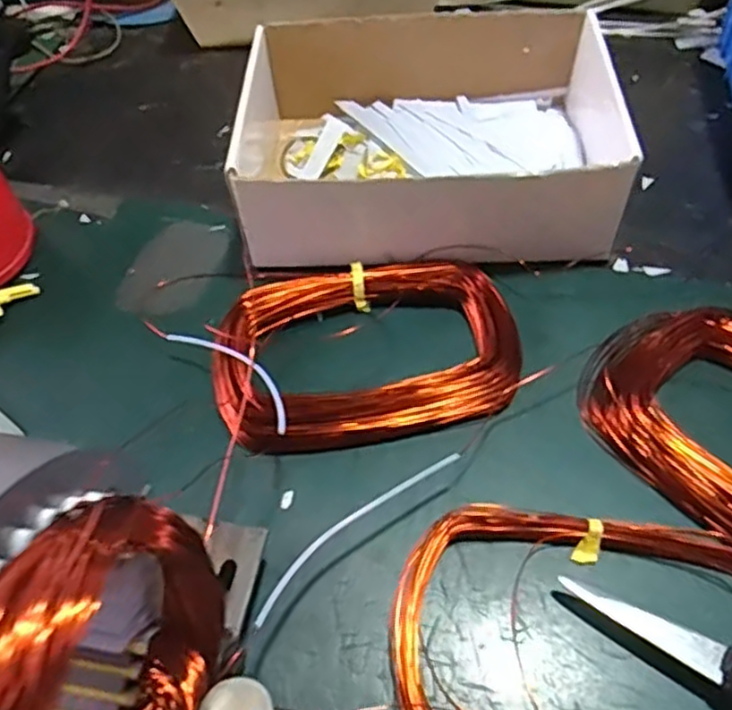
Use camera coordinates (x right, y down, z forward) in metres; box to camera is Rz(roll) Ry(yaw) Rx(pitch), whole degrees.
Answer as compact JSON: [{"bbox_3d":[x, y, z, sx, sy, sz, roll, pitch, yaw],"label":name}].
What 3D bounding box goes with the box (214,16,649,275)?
[{"bbox_3d":[0.045,-0.149,0.483,0.254,0.070,0.196,-2,55,2],"label":"box"}]

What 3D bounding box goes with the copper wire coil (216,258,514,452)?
[{"bbox_3d":[-0.003,-0.004,0.411,0.170,0.023,0.118,-14,56,-6],"label":"copper wire coil"}]

